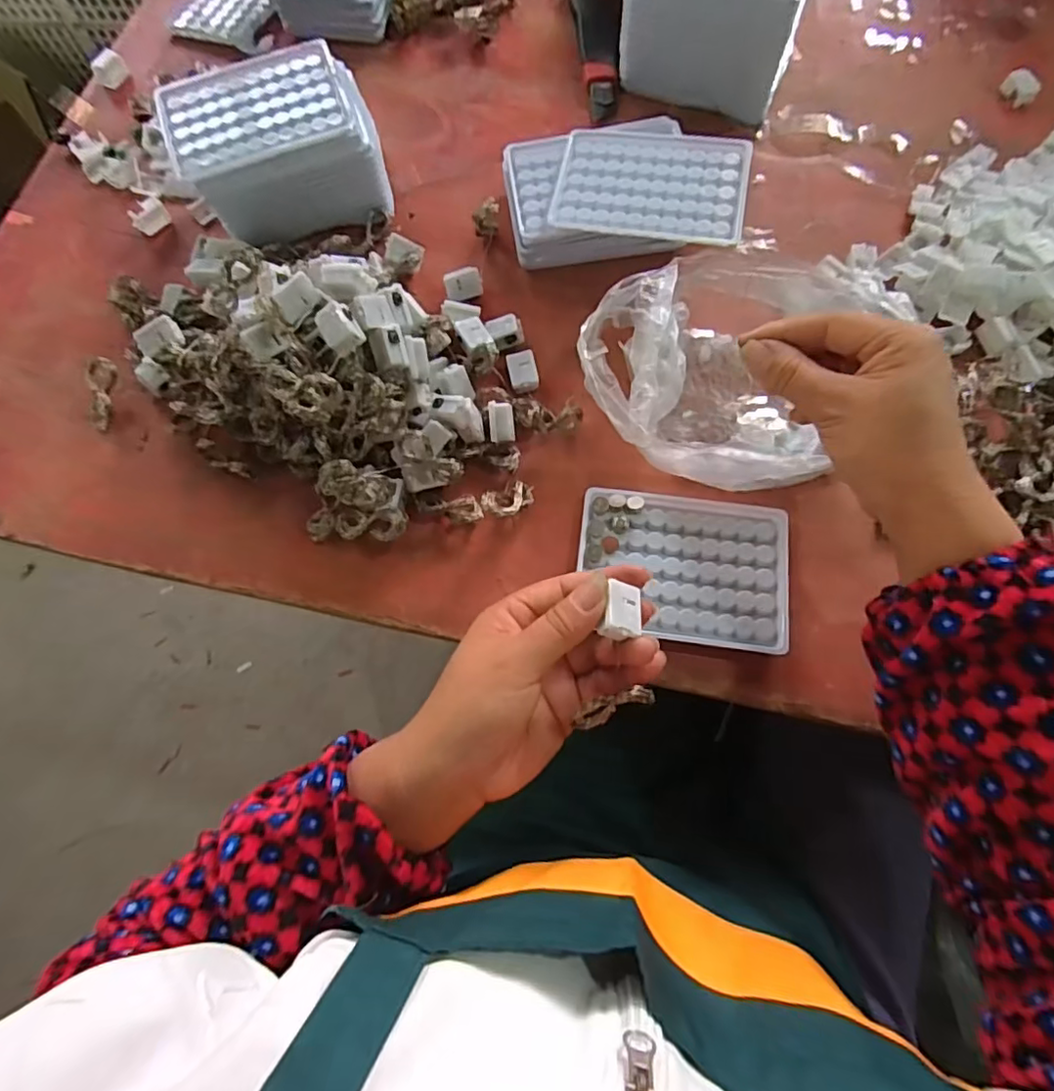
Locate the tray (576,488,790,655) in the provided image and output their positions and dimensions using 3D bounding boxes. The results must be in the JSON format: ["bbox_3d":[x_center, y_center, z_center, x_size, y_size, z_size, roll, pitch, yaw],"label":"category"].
[{"bbox_3d":[0.098,0.013,0.378,0.129,0.014,0.093,8,71,4],"label":"tray"}]

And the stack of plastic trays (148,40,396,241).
[{"bbox_3d":[-0.186,-0.299,0.458,0.145,0.073,0.112,-19,71,-5],"label":"stack of plastic trays"}]

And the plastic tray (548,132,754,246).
[{"bbox_3d":[0.087,-0.255,0.419,0.129,0.012,0.091,11,73,5],"label":"plastic tray"}]

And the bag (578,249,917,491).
[{"bbox_3d":[0.142,-0.119,0.399,0.204,0.052,0.160,-14,71,-3],"label":"bag"}]

